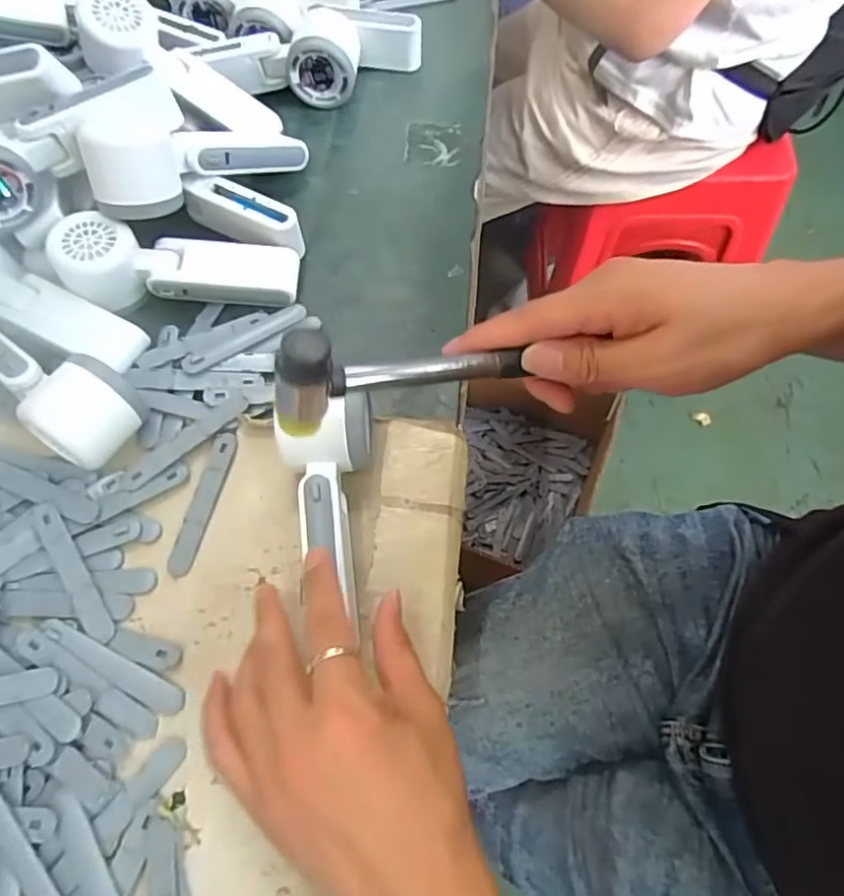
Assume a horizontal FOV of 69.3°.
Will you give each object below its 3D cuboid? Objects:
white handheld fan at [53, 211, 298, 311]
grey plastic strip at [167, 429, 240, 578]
[{"bbox_3d":[-0.177,-0.135,0.446,0.167,0.048,0.055,-4,65,-2],"label":"white handheld fan"},{"bbox_3d":[-0.141,0.034,0.394,0.015,0.006,0.095,13,65,5],"label":"grey plastic strip"}]

